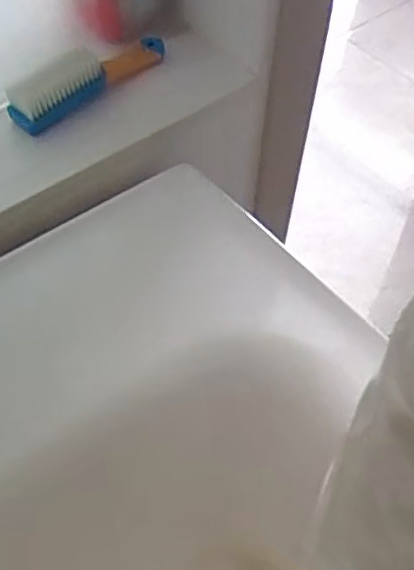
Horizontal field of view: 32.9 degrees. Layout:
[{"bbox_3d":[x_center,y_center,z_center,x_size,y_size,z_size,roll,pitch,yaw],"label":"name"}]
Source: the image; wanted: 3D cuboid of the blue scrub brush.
[{"bbox_3d":[-0.095,-0.182,0.592,0.159,0.038,0.045,-33,61,-26],"label":"blue scrub brush"}]

